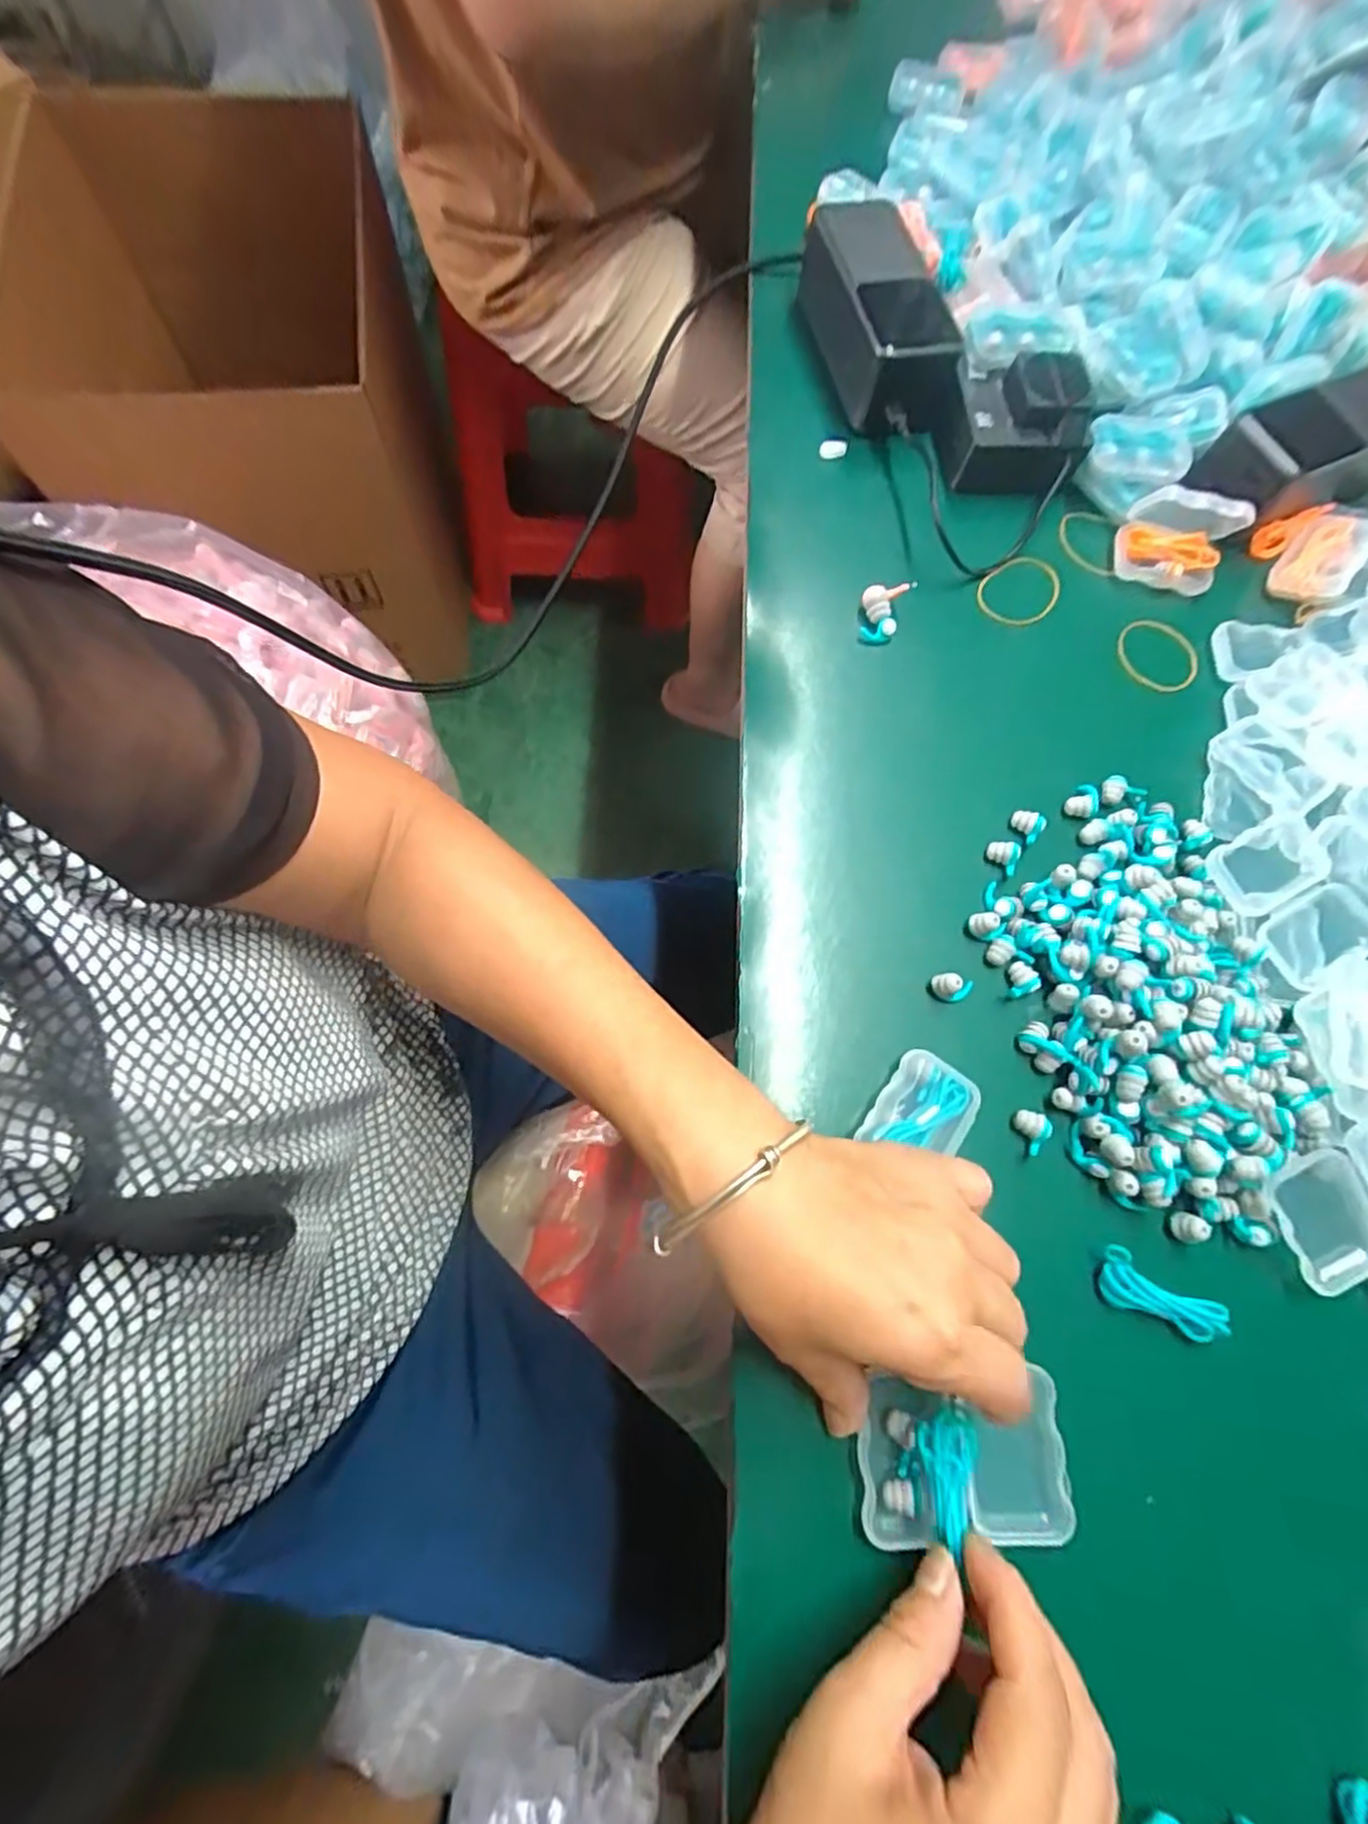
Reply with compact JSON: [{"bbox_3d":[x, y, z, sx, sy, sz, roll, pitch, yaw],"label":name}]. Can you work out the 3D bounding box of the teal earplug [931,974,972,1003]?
[{"bbox_3d":[0.121,0.035,0.314,0.019,0.015,0.010,9,72,-1],"label":"teal earplug"}]

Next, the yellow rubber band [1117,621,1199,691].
[{"bbox_3d":[0.259,-0.142,0.382,0.045,0.005,0.036,31,89,5],"label":"yellow rubber band"}]

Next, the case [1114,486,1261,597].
[{"bbox_3d":[0.273,-0.204,0.382,0.055,0.036,0.033,22,72,3],"label":"case"}]

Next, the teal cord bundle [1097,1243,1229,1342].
[{"bbox_3d":[0.189,0.156,0.281,0.048,0.018,0.020,30,73,5],"label":"teal cord bundle"}]

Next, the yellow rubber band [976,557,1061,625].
[{"bbox_3d":[0.186,-0.181,0.387,0.042,0.006,0.044,21,83,4],"label":"yellow rubber band"}]

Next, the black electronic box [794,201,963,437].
[{"bbox_3d":[0.113,-0.355,0.419,0.061,0.051,0.158,-9,73,-7],"label":"black electronic box"}]

